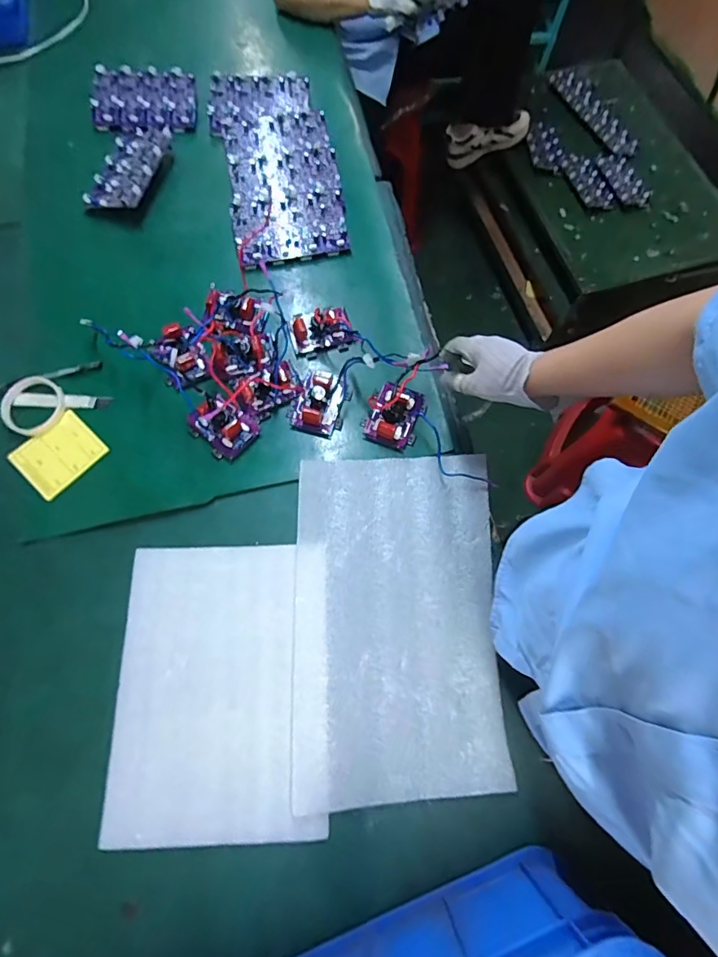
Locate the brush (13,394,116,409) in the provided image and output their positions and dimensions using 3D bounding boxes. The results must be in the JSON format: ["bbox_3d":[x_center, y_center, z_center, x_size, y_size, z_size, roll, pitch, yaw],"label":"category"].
[{"bbox_3d":[-0.445,-0.118,0.707,0.135,0.007,0.021,1,70,-1],"label":"brush"}]

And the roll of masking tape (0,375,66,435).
[{"bbox_3d":[-0.482,-0.109,0.696,0.079,0.020,0.089,30,72,9],"label":"roll of masking tape"}]

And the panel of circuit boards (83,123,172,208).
[{"bbox_3d":[-0.411,-0.569,0.850,0.112,0.022,0.214,8,70,13],"label":"panel of circuit boards"}]

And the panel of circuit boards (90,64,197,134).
[{"bbox_3d":[-0.407,-0.719,0.892,0.191,0.007,0.126,2,86,-1],"label":"panel of circuit boards"}]

